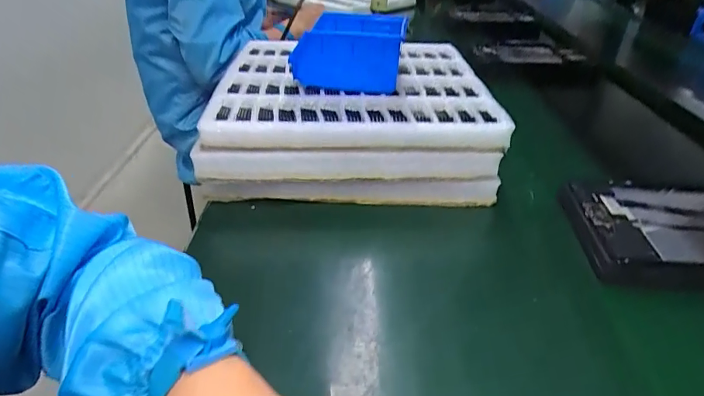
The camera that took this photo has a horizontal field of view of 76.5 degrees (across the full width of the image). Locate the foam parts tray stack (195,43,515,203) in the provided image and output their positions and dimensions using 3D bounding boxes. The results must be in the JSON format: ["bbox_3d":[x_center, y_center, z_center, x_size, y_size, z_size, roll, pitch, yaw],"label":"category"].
[{"bbox_3d":[-0.001,-0.105,0.568,0.314,0.096,0.251,0,34,-2],"label":"foam parts tray stack"}]

